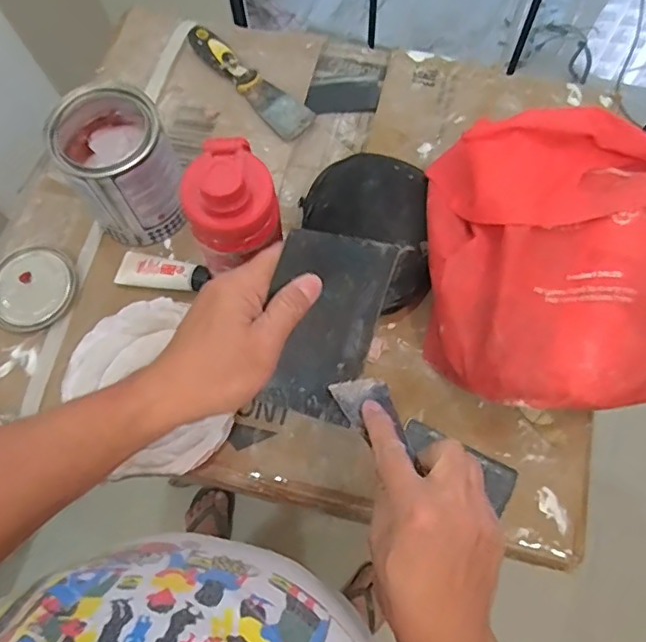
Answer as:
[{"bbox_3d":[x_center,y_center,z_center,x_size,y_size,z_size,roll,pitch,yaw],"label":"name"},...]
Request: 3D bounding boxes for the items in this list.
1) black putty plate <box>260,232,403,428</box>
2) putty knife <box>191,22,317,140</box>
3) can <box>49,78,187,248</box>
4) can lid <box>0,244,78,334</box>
[{"bbox_3d":[0.001,0.003,0.416,0.095,0.007,0.137,14,92,-35],"label":"black putty plate"},{"bbox_3d":[-0.092,-0.293,0.679,0.193,0.028,0.049,43,76,15],"label":"putty knife"},{"bbox_3d":[-0.202,-0.153,0.572,0.099,0.130,0.103,0,70,1],"label":"can"},{"bbox_3d":[-0.309,-0.035,0.597,0.091,0.014,0.094,0,70,1],"label":"can lid"}]

